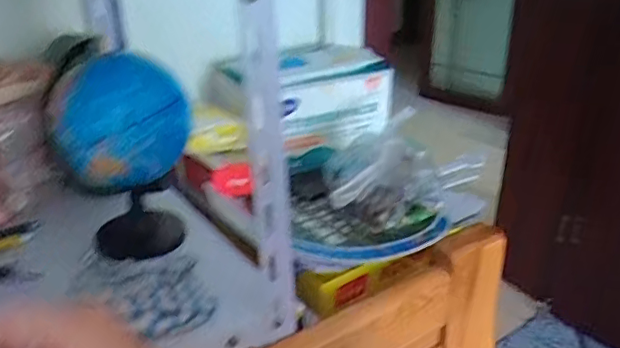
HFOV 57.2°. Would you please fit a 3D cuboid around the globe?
[{"bbox_3d":[-0.203,-0.025,0.629,0.136,0.227,0.146,-9,28,-17],"label":"globe"}]

